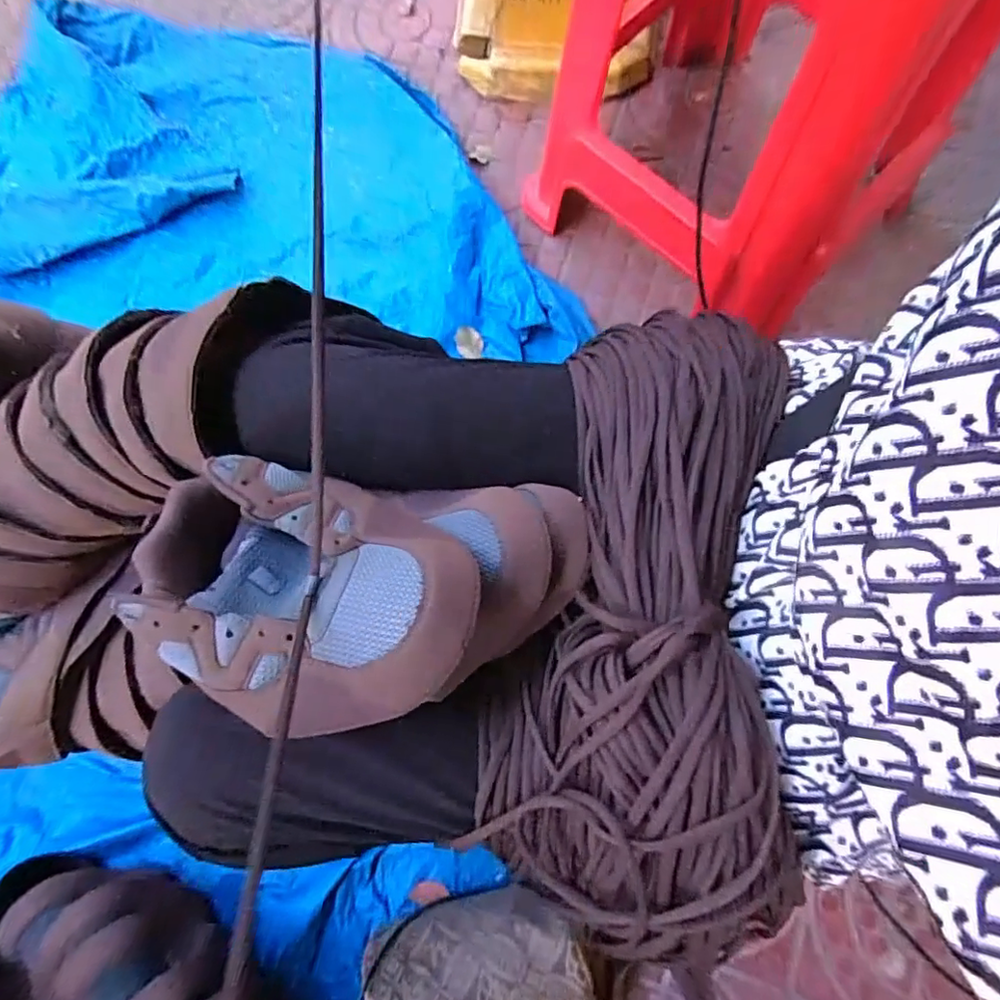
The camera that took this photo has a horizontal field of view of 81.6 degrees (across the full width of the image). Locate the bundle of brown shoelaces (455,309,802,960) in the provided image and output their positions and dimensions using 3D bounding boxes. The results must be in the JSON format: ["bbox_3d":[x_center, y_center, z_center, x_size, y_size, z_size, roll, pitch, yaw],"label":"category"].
[{"bbox_3d":[0.088,0.047,0.332,0.149,0.078,0.357,11,75,3],"label":"bundle of brown shoelaces"}]

